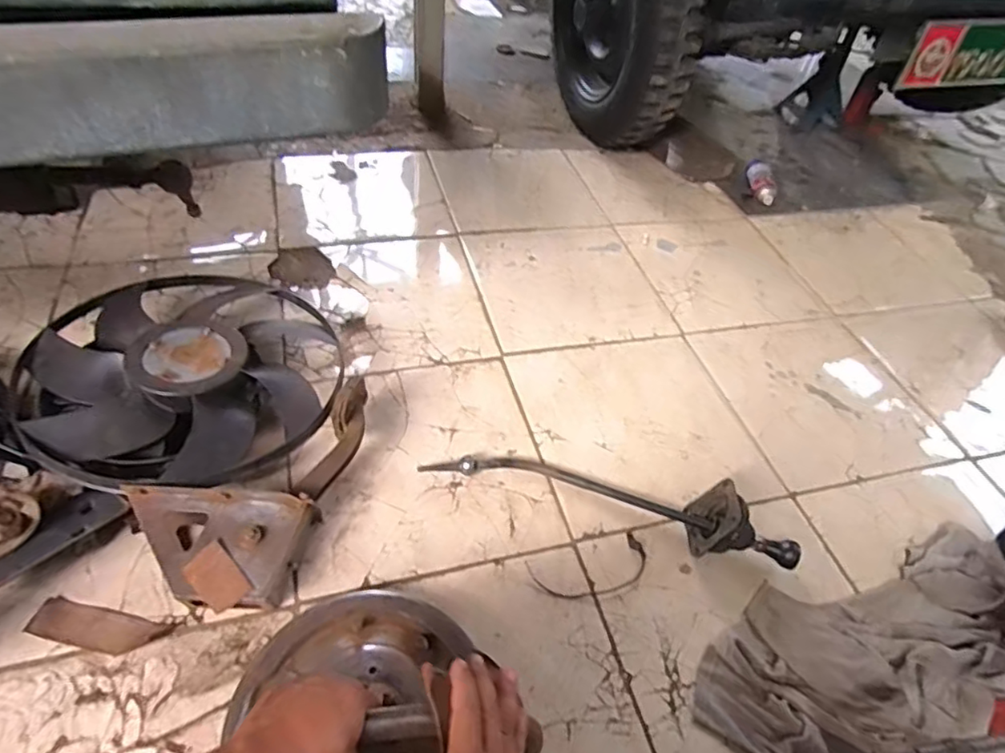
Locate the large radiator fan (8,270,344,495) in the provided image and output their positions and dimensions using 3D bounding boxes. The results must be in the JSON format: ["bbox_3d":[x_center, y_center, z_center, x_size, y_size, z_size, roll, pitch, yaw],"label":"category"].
[{"bbox_3d":[-0.506,-0.004,0.995,0.479,0.142,0.486,27,49,17],"label":"large radiator fan"}]

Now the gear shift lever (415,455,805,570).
[{"bbox_3d":[0.170,0.185,0.952,0.592,0.098,0.110,14,48,4],"label":"gear shift lever"}]

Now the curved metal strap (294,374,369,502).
[{"bbox_3d":[-0.244,0.090,0.888,0.051,0.068,0.200,16,47,7],"label":"curved metal strap"}]

